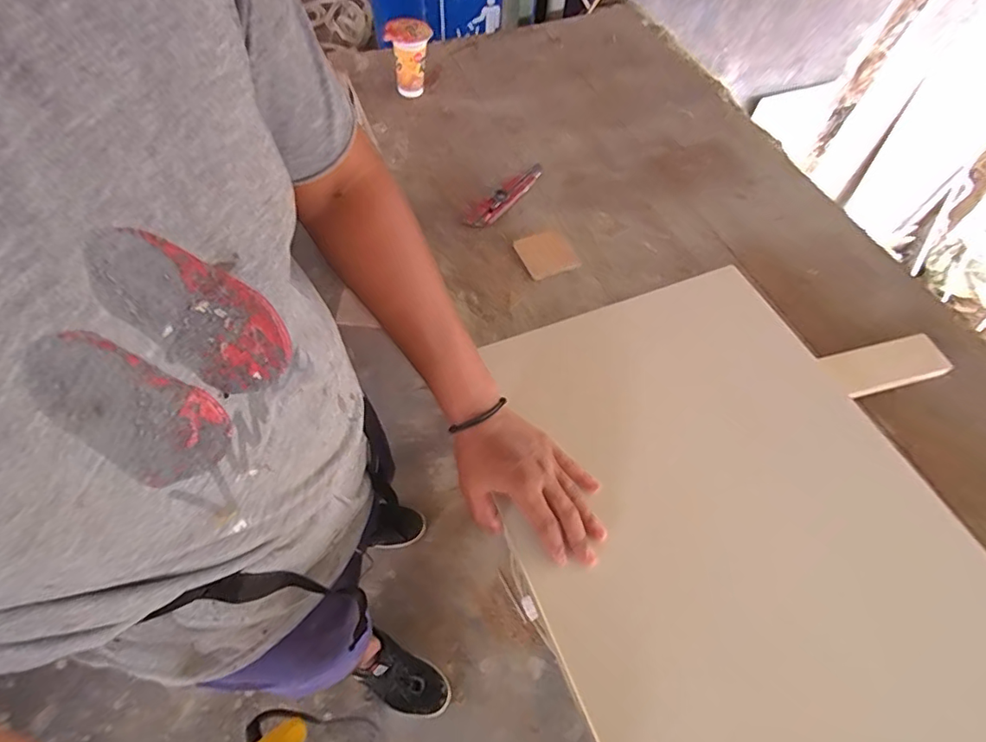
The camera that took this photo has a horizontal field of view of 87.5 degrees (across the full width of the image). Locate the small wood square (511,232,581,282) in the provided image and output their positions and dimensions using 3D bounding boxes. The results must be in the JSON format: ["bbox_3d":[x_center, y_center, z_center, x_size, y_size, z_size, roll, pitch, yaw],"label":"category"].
[{"bbox_3d":[0.071,-0.156,0.697,0.070,0.011,0.072,-20,61,-15],"label":"small wood square"}]

